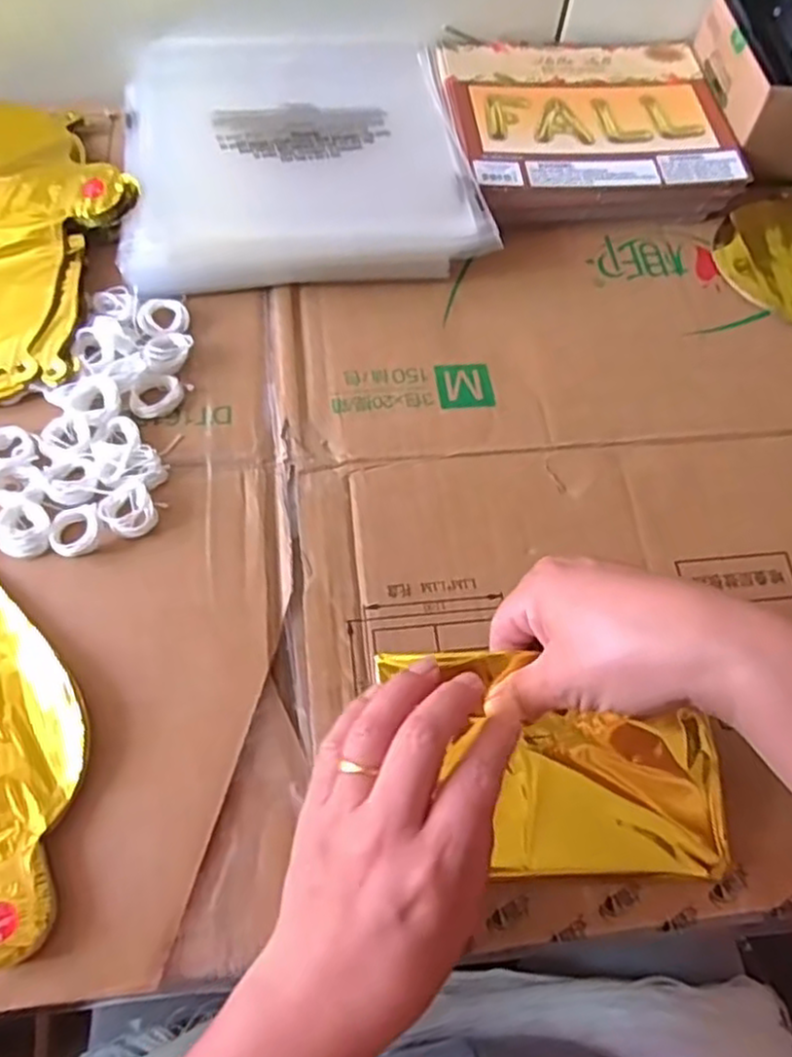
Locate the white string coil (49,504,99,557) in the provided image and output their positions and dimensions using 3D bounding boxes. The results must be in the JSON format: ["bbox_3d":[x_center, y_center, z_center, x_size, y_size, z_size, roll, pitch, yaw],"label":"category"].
[{"bbox_3d":[-0.164,0.001,0.372,0.024,0.007,0.025,-10,65,-8],"label":"white string coil"}]

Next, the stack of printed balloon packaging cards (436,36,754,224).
[{"bbox_3d":[0.135,-0.293,0.527,0.190,0.030,0.171,-8,65,-7],"label":"stack of printed balloon packaging cards"}]

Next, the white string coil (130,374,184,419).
[{"bbox_3d":[-0.137,-0.077,0.415,0.030,0.012,0.021,-34,71,-18],"label":"white string coil"}]

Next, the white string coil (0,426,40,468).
[{"bbox_3d":[-0.210,-0.045,0.392,0.029,0.004,0.032,-24,68,-14],"label":"white string coil"}]

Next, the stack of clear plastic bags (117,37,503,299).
[{"bbox_3d":[-0.069,-0.258,0.496,0.221,0.035,0.234,-8,65,-7],"label":"stack of clear plastic bags"}]

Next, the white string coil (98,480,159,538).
[{"bbox_3d":[-0.139,-0.009,0.381,0.028,0.012,0.027,1,64,-3],"label":"white string coil"}]

